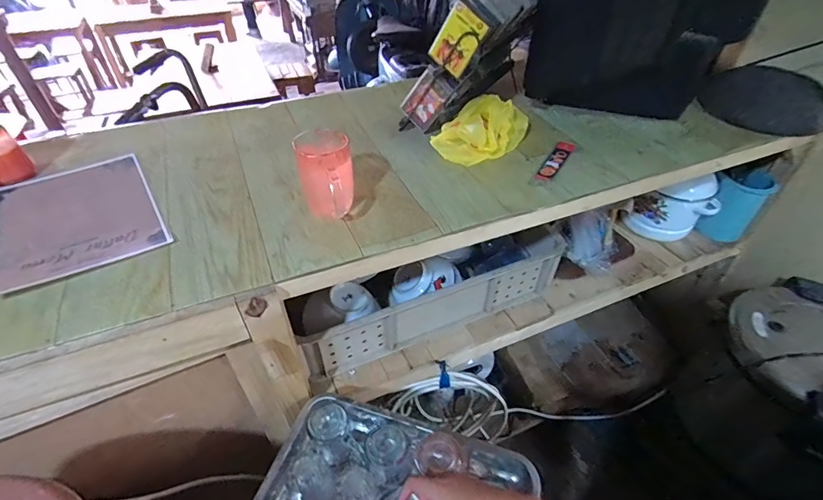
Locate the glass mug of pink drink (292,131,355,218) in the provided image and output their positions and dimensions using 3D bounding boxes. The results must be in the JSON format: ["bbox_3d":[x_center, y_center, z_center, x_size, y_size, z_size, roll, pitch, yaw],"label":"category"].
[{"bbox_3d":[-0.124,-0.100,0.626,0.077,0.120,0.101,-7,44,-8],"label":"glass mug of pink drink"}]

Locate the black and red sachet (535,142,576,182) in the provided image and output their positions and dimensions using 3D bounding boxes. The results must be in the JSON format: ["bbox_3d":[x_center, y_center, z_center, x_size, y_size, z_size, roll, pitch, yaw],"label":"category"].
[{"bbox_3d":[0.271,-0.167,0.792,0.032,0.008,0.152,24,49,23],"label":"black and red sachet"}]

